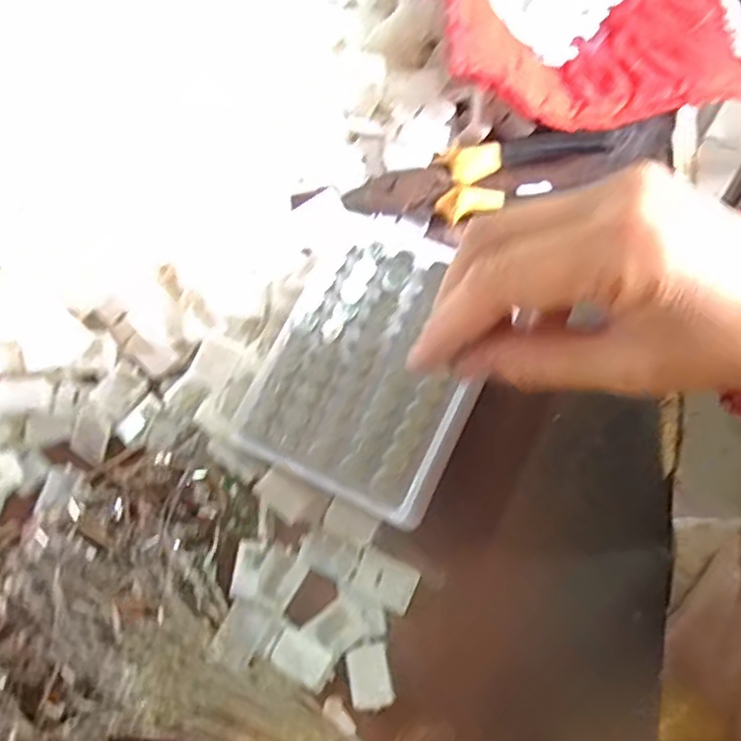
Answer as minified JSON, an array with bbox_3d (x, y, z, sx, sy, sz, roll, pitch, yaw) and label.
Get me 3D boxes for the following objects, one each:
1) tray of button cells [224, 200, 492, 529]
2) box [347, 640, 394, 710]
[{"bbox_3d":[0.007,-0.012,0.330,0.101,0.026,0.146,22,75,17],"label":"tray of button cells"},{"bbox_3d":[0.000,0.133,0.301,0.018,0.004,0.027,-9,60,-11],"label":"box"}]

